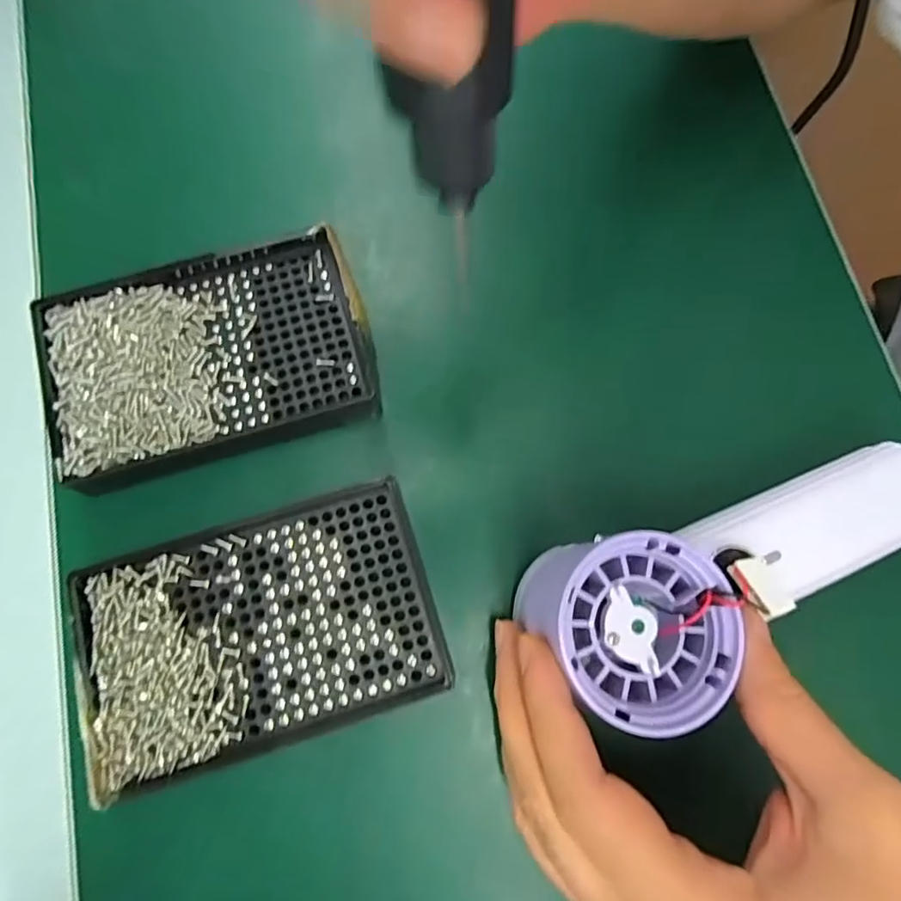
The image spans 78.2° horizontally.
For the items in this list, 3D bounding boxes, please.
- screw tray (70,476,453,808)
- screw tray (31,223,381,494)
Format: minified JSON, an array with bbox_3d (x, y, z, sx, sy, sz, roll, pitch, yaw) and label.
[{"bbox_3d":[-0.076,0.071,0.221,0.134,0.013,0.085,-17,77,-4],"label":"screw tray"},{"bbox_3d":[-0.107,-0.044,0.246,0.135,0.014,0.093,-17,77,-5],"label":"screw tray"}]

